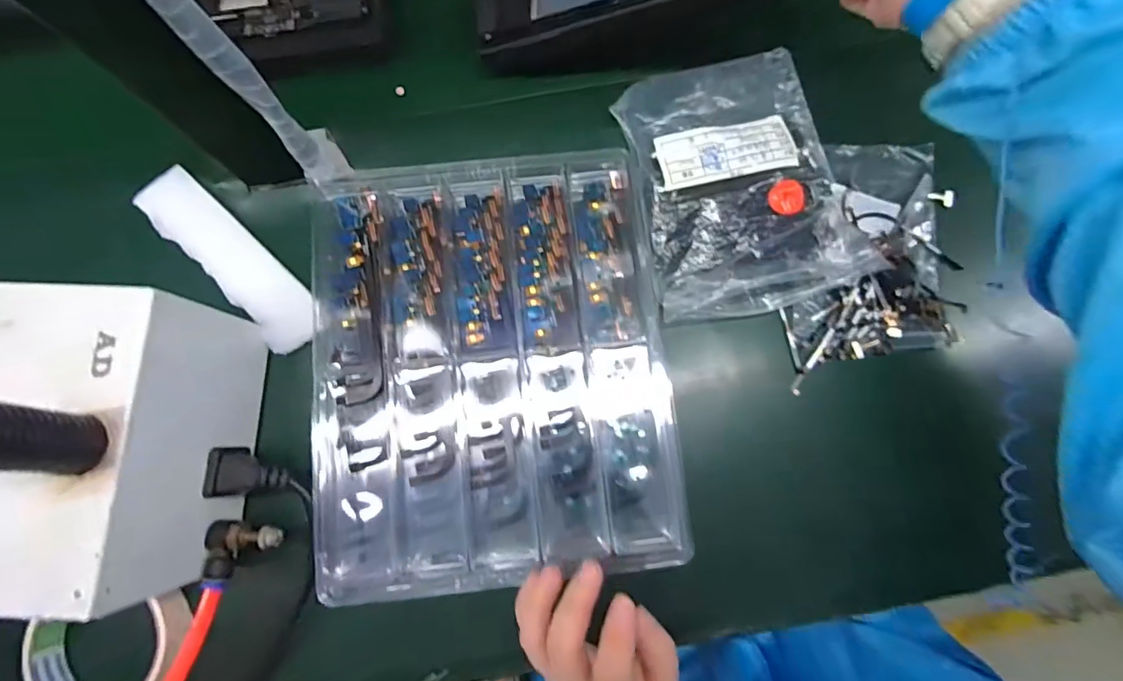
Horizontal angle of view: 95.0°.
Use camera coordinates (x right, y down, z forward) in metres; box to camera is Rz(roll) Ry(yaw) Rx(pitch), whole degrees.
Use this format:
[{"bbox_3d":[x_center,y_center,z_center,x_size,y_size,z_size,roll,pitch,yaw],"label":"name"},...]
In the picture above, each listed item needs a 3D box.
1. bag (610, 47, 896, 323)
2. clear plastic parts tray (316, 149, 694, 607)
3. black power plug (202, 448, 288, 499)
[{"bbox_3d":[0.124,-0.110,0.355,0.142,0.027,0.176,-12,78,-1],"label":"bag"},{"bbox_3d":[-0.045,0.010,0.333,0.219,0.019,0.268,-7,78,0],"label":"clear plastic parts tray"},{"bbox_3d":[-0.186,0.078,0.306,0.043,0.016,0.028,-1,78,1],"label":"black power plug"}]

